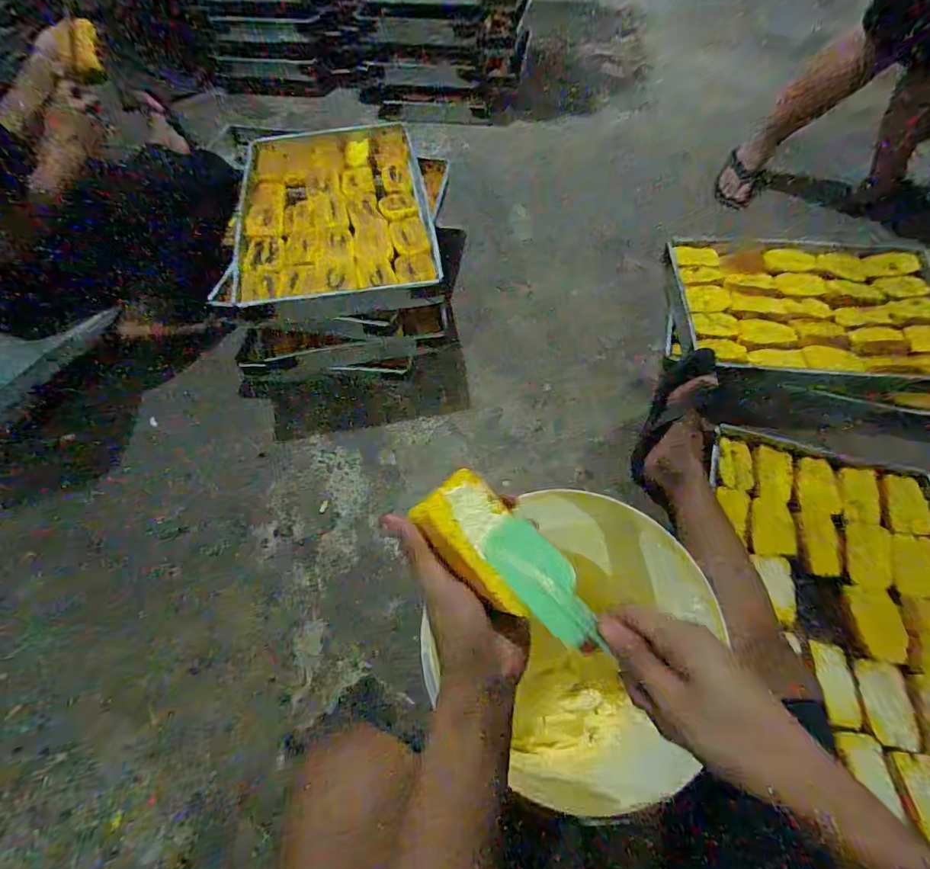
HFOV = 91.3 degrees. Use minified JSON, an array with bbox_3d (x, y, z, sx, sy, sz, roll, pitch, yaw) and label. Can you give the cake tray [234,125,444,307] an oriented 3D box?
[{"bbox_3d":[-0.305,-0.550,1.073,0.410,0.042,0.622,-9,59,-5],"label":"cake tray"}]

